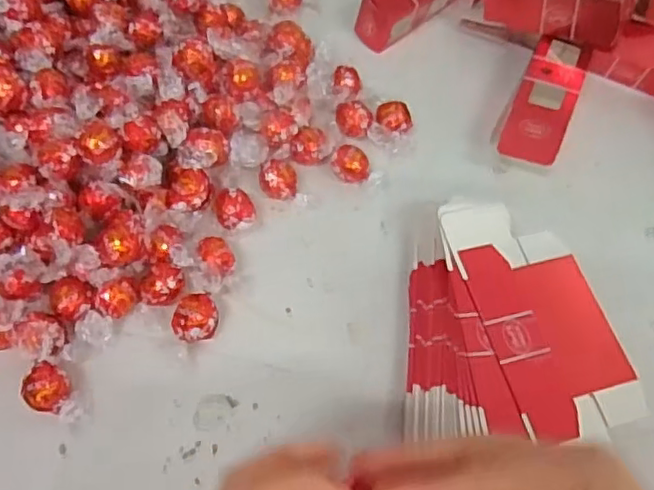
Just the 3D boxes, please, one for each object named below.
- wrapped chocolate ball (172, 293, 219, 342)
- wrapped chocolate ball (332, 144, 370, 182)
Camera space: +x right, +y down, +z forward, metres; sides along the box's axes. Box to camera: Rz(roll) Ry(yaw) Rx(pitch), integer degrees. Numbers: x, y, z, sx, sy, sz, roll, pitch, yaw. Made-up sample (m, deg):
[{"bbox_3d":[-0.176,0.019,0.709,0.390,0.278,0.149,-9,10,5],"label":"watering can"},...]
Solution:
[{"bbox_3d":[-0.089,0.051,0.413,0.030,0.026,0.029,0,62,-1],"label":"wrapped chocolate ball"},{"bbox_3d":[0.019,-0.061,0.476,0.029,0.027,0.024,24,65,11],"label":"wrapped chocolate ball"}]

